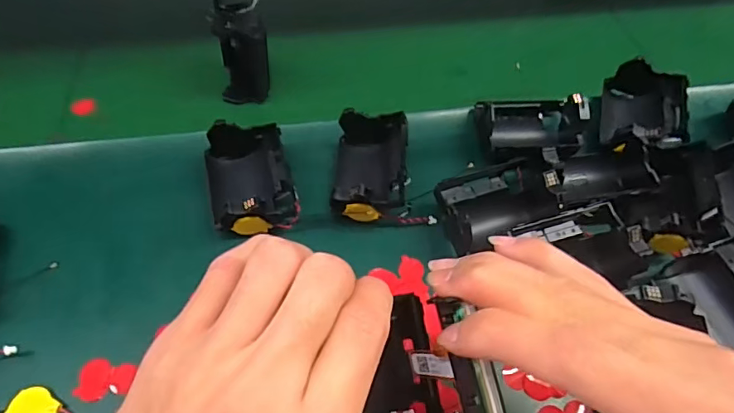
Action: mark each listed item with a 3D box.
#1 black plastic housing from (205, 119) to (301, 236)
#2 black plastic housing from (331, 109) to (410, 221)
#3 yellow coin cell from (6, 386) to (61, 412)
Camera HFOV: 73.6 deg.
[{"bbox_3d":[-0.077,-0.018,0.323,0.053,0.040,0.074,-12,57,-10],"label":"black plastic housing"},{"bbox_3d":[0.003,-0.026,0.330,0.046,0.041,0.077,4,56,1],"label":"black plastic housing"},{"bbox_3d":[-0.175,0.104,0.257,0.025,0.004,0.019,-1,56,-2],"label":"yellow coin cell"}]

